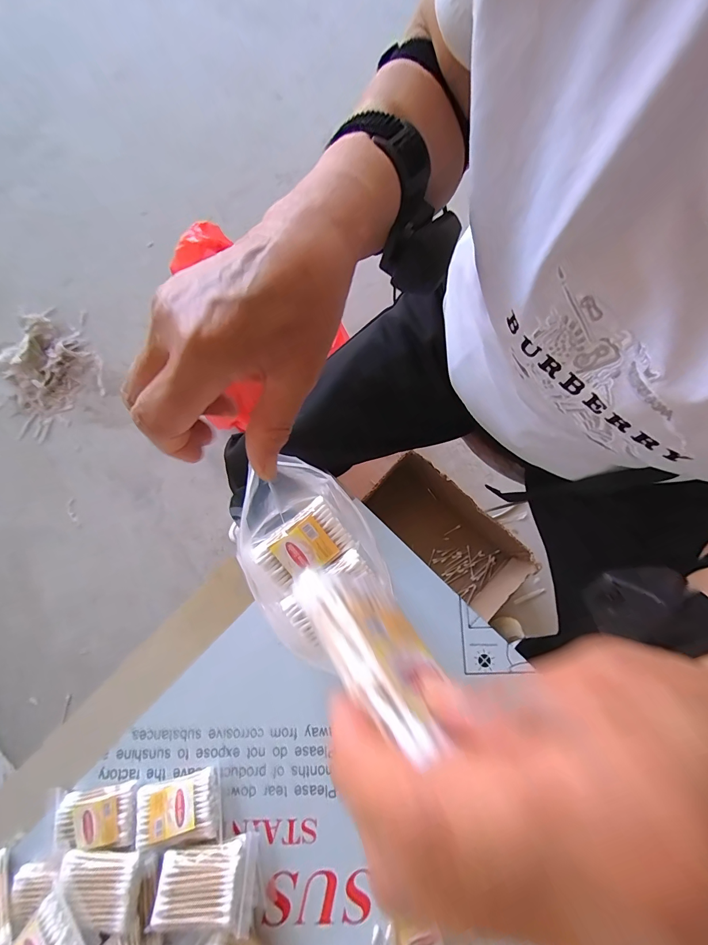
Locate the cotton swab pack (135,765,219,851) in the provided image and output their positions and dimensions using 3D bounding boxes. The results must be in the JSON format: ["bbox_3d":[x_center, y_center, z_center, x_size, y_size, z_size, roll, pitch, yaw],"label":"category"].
[{"bbox_3d":[-0.179,0.342,0.365,0.077,0.013,0.053,-8,56,-12],"label":"cotton swab pack"}]

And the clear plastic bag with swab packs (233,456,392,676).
[{"bbox_3d":[-0.039,0.063,0.290,0.102,0.033,0.157,-25,80,-4],"label":"clear plastic bag with swab packs"}]

